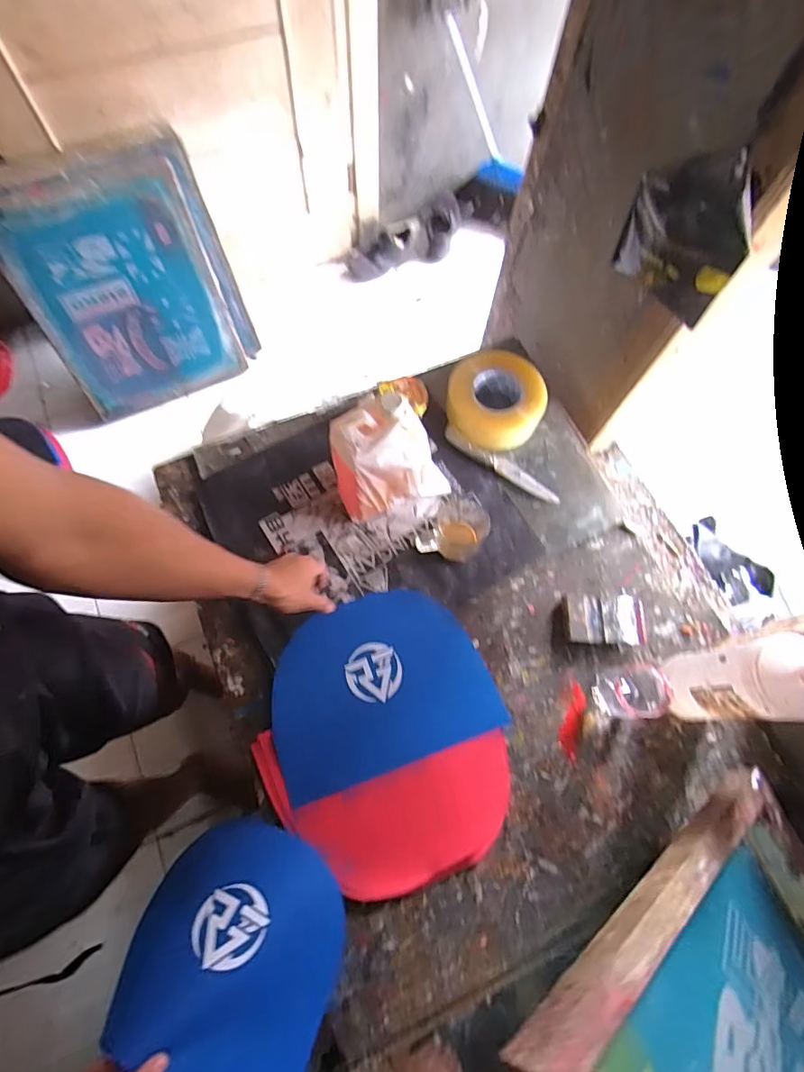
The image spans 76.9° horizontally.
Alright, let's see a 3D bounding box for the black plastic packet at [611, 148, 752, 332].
[{"bbox_3d":[0.302,-0.318,0.547,0.132,0.144,0.038,39,72,11],"label":"black plastic packet"}]

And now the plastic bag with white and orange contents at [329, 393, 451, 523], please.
[{"bbox_3d":[-0.011,-0.095,0.670,0.153,0.215,0.062,-9,70,-6],"label":"plastic bag with white and orange contents"}]

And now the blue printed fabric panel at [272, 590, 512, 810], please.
[{"bbox_3d":[-0.033,0.197,0.687,0.290,0.007,0.220,-18,73,-9],"label":"blue printed fabric panel"}]

